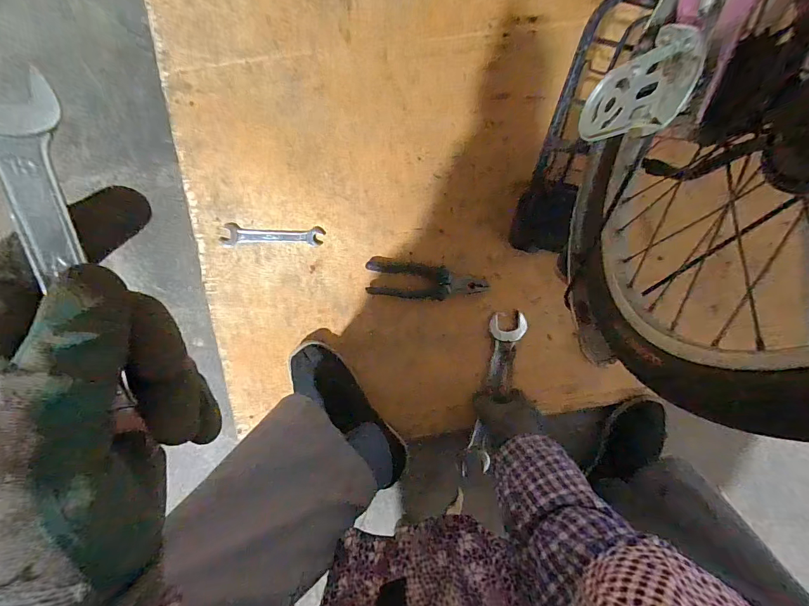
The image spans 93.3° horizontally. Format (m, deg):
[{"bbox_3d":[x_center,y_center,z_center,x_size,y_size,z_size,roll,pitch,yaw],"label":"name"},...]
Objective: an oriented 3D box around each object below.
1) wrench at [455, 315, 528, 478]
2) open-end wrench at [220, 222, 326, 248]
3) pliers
[{"bbox_3d":[0.145,0.158,0.647,0.056,0.021,0.289,13,98,-2],"label":"wrench"},{"bbox_3d":[-0.209,-0.106,0.608,0.157,0.010,0.037,2,95,-3],"label":"open-end wrench"},{"bbox_3d":[0.037,-0.032,0.631,0.195,0.011,0.058,8,95,-4],"label":"pliers"}]

